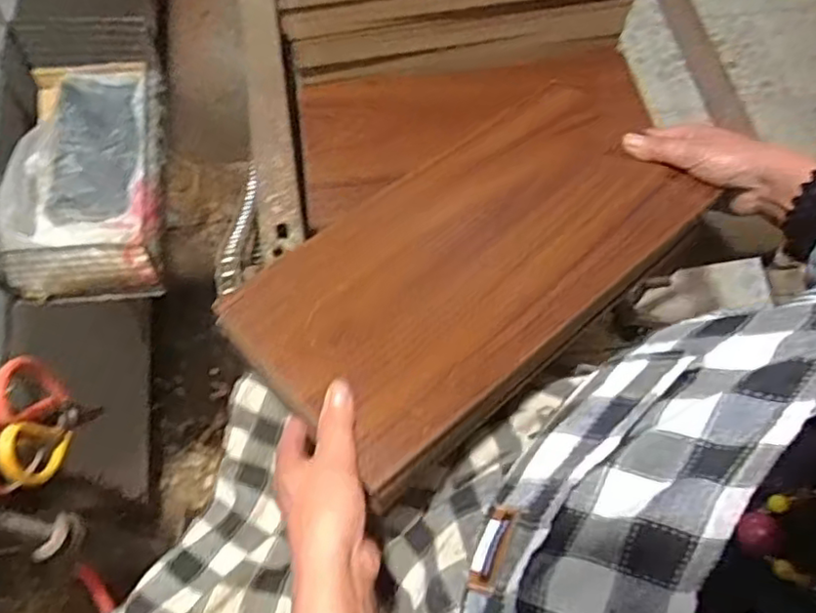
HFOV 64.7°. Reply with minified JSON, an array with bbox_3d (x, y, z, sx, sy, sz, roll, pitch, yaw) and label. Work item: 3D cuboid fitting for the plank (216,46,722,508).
[{"bbox_3d":[0.079,-0.068,0.530,0.445,0.015,0.209,-39,64,-23],"label":"plank"}]

